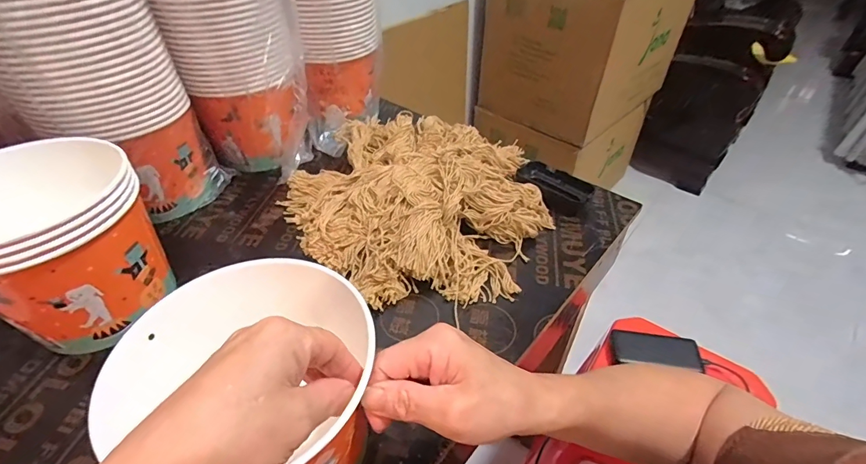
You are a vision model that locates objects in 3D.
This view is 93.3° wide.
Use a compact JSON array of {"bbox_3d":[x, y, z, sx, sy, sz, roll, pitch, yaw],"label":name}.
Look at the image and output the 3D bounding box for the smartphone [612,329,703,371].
[{"bbox_3d":[0.416,0.219,0.764,0.150,0.013,0.064,9,44,10],"label":"smartphone"}]

